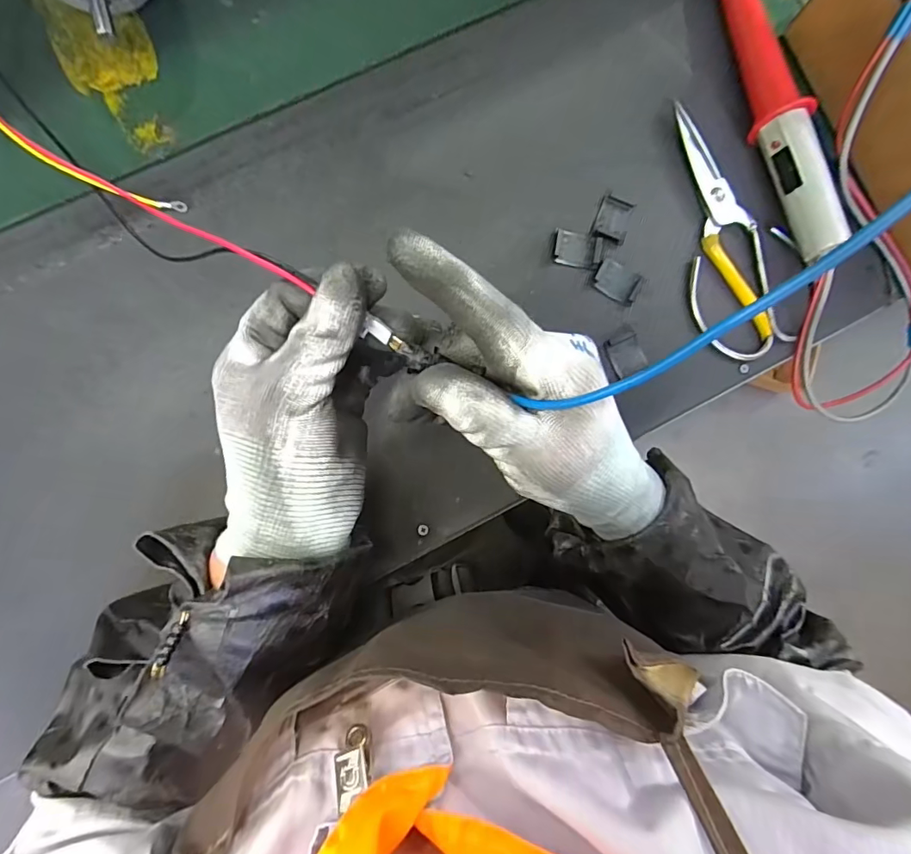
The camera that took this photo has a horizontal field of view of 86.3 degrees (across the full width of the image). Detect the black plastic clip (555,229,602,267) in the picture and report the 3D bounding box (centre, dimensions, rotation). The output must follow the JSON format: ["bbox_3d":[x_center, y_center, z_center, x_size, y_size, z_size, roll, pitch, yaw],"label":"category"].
[{"bbox_3d":[0.092,-0.133,0.368,0.035,0.006,0.024,12,85,-2],"label":"black plastic clip"}]

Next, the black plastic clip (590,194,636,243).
[{"bbox_3d":[0.121,-0.159,0.373,0.025,0.005,0.035,18,85,-2],"label":"black plastic clip"}]

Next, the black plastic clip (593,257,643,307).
[{"bbox_3d":[0.123,-0.109,0.366,0.033,0.007,0.024,26,85,-1],"label":"black plastic clip"}]

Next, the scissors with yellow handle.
[{"bbox_3d":[0.198,-0.147,0.371,0.066,0.006,0.195,-19,87,-4],"label":"scissors with yellow handle"}]

